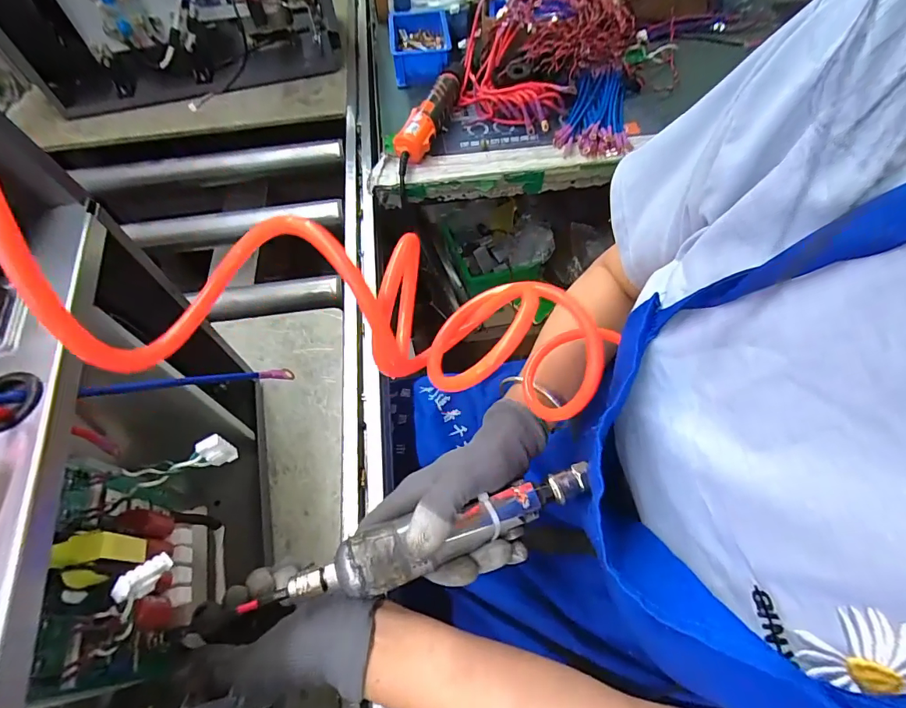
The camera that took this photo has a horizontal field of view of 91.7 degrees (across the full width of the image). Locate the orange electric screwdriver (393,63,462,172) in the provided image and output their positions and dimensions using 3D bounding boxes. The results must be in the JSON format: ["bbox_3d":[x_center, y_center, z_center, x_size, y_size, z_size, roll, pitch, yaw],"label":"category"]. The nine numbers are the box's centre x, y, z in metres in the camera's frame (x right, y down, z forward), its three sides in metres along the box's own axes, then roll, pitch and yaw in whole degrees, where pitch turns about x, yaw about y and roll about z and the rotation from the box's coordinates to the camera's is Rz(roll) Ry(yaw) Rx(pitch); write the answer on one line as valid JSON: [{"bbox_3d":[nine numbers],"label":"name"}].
[{"bbox_3d":[-0.031,-0.365,0.662,0.048,0.035,0.264,15,61,11],"label":"orange electric screwdriver"}]

